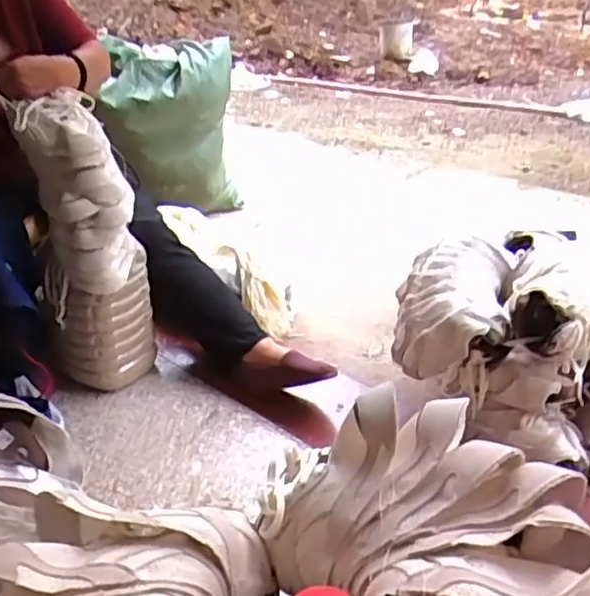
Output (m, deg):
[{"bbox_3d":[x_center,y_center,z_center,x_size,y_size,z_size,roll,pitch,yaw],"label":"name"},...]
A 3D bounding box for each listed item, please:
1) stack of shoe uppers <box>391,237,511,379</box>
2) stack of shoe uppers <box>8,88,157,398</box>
[{"bbox_3d":[0.280,0.022,1.153,0.191,0.159,0.258,6,30,13],"label":"stack of shoe uppers"},{"bbox_3d":[-0.397,-0.074,1.258,0.217,0.548,0.150,-8,30,-12],"label":"stack of shoe uppers"}]

